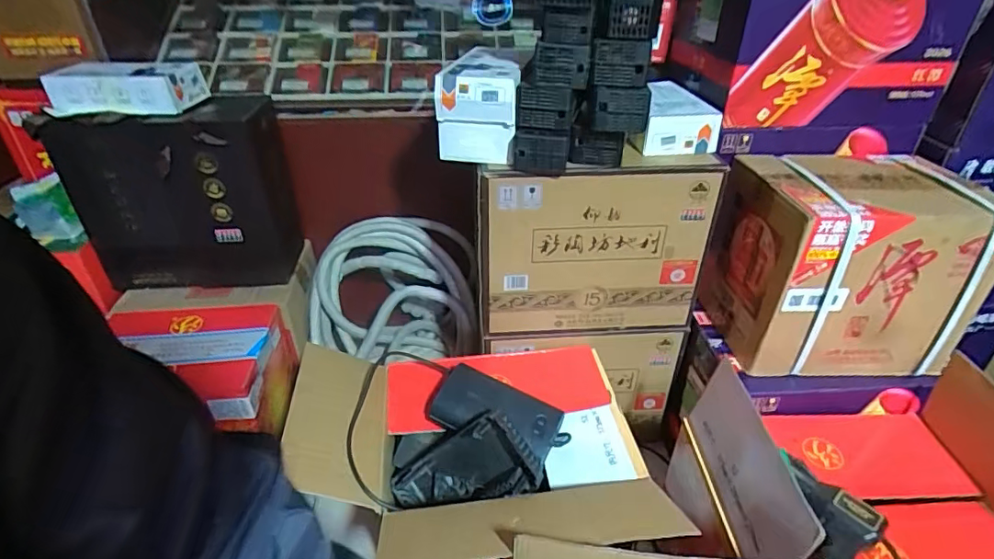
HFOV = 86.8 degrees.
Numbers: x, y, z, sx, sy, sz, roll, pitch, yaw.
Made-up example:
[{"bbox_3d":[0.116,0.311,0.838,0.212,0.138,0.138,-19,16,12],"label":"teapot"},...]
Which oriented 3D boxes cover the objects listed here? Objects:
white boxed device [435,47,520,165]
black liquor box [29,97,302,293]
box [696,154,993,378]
[{"bbox_3d":[-0.029,-0.269,0.823,0.115,0.128,0.159,1,34,2],"label":"white boxed device"},{"bbox_3d":[-0.594,-0.156,1.036,0.372,0.350,0.147,-7,35,-11],"label":"black liquor box"},{"bbox_3d":[0.549,-0.020,0.848,0.354,0.288,0.204,2,34,3],"label":"box"}]

